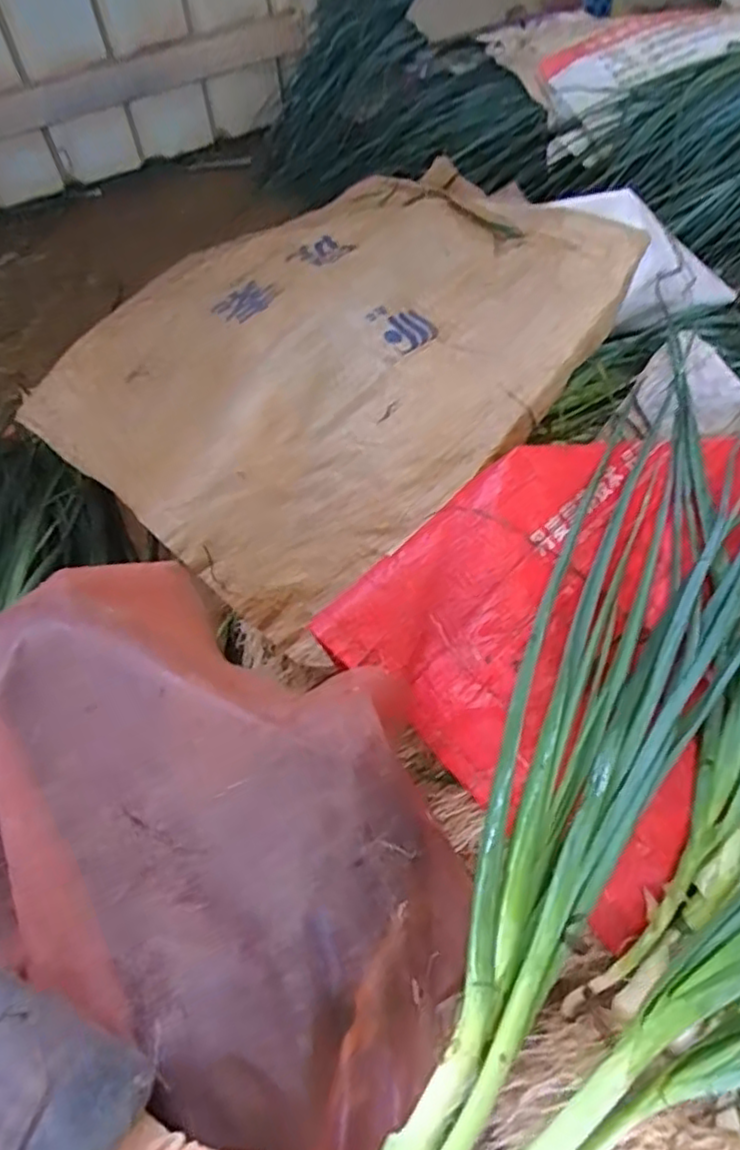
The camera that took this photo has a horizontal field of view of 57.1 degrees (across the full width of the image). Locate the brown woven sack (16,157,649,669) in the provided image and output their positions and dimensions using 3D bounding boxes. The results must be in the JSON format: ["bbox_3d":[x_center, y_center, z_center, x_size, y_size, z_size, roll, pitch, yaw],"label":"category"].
[{"bbox_3d":[-0.063,-0.244,0.750,0.512,0.161,0.526,-39,58,-23],"label":"brown woven sack"}]

